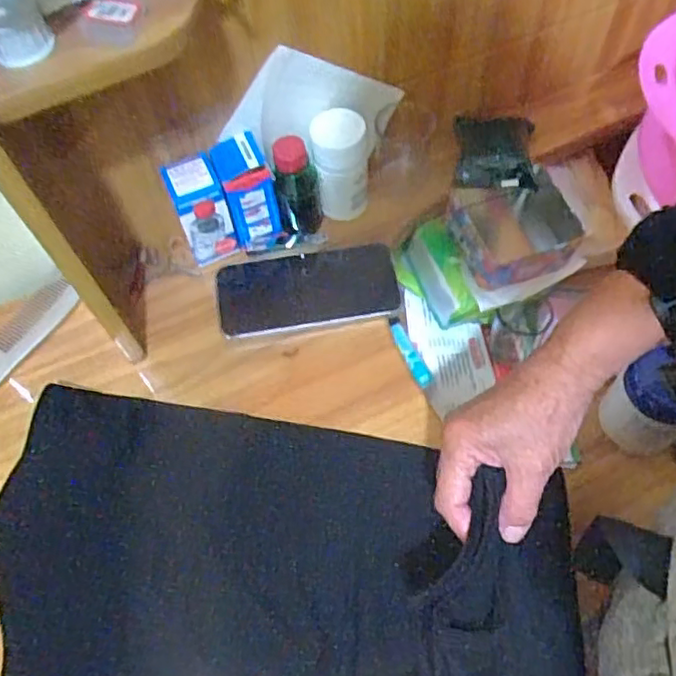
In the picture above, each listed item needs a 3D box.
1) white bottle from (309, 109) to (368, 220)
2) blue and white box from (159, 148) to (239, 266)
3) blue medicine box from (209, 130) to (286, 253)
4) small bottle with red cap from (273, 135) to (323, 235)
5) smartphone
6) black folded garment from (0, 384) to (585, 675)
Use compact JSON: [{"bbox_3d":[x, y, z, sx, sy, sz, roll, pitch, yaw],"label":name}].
[{"bbox_3d":[0.002,-0.158,0.592,0.048,0.092,0.046,-5,61,0],"label":"white bottle"},{"bbox_3d":[-0.122,-0.113,0.577,0.047,0.095,0.044,-19,62,-7],"label":"blue and white box"},{"bbox_3d":[-0.080,-0.128,0.578,0.043,0.095,0.052,-20,62,-8],"label":"blue medicine box"},{"bbox_3d":[-0.035,-0.140,0.582,0.037,0.094,0.031,-8,61,-1],"label":"small bottle with red cap"},{"bbox_3d":[-0.027,-0.043,0.587,0.162,0.013,0.078,-11,61,-3],"label":"smartphone"},{"bbox_3d":[-0.052,0.172,0.465,0.426,0.050,0.239,6,62,7],"label":"black folded garment"}]

